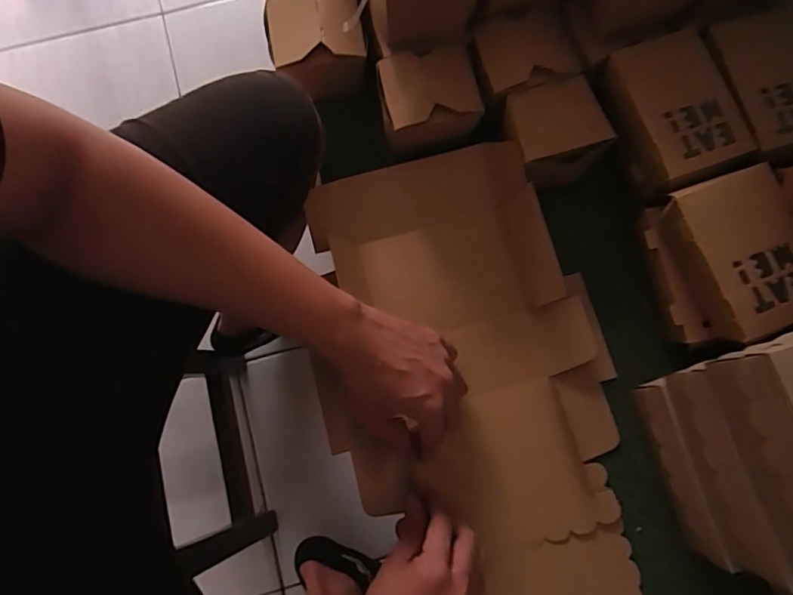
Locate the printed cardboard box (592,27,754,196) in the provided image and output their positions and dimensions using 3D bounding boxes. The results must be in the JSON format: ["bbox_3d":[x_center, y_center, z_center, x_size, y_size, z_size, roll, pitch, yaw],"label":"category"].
[{"bbox_3d":[0.280,-0.186,0.529,0.112,0.055,0.151,-13,78,-3],"label":"printed cardboard box"}]

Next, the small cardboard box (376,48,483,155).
[{"bbox_3d":[0.032,-0.211,0.554,0.100,0.065,0.085,-14,78,-3],"label":"small cardboard box"}]

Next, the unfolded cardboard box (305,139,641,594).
[{"bbox_3d":[0.075,0.096,0.538,0.285,0.052,0.508,-16,80,-4],"label":"unfolded cardboard box"}]

